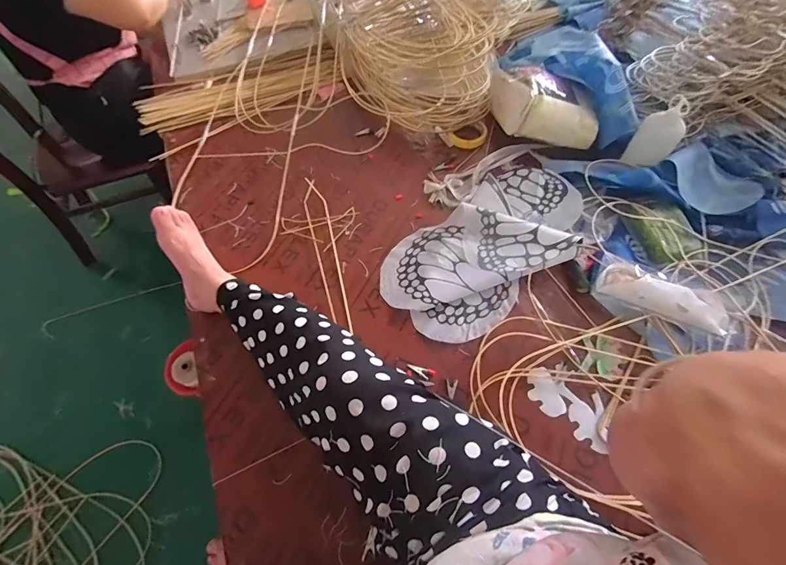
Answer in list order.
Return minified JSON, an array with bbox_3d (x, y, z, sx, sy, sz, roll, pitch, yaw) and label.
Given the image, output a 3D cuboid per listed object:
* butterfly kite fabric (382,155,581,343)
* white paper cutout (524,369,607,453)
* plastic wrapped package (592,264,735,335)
[{"bbox_3d":[0.187,-0.077,0.720,0.437,0.059,0.246,-35,65,-18],"label":"butterfly kite fabric"},{"bbox_3d":[0.278,0.198,0.590,0.132,0.010,0.081,24,63,14],"label":"white paper cutout"},{"bbox_3d":[0.461,0.027,0.639,0.195,0.054,0.074,26,63,15],"label":"plastic wrapped package"}]

